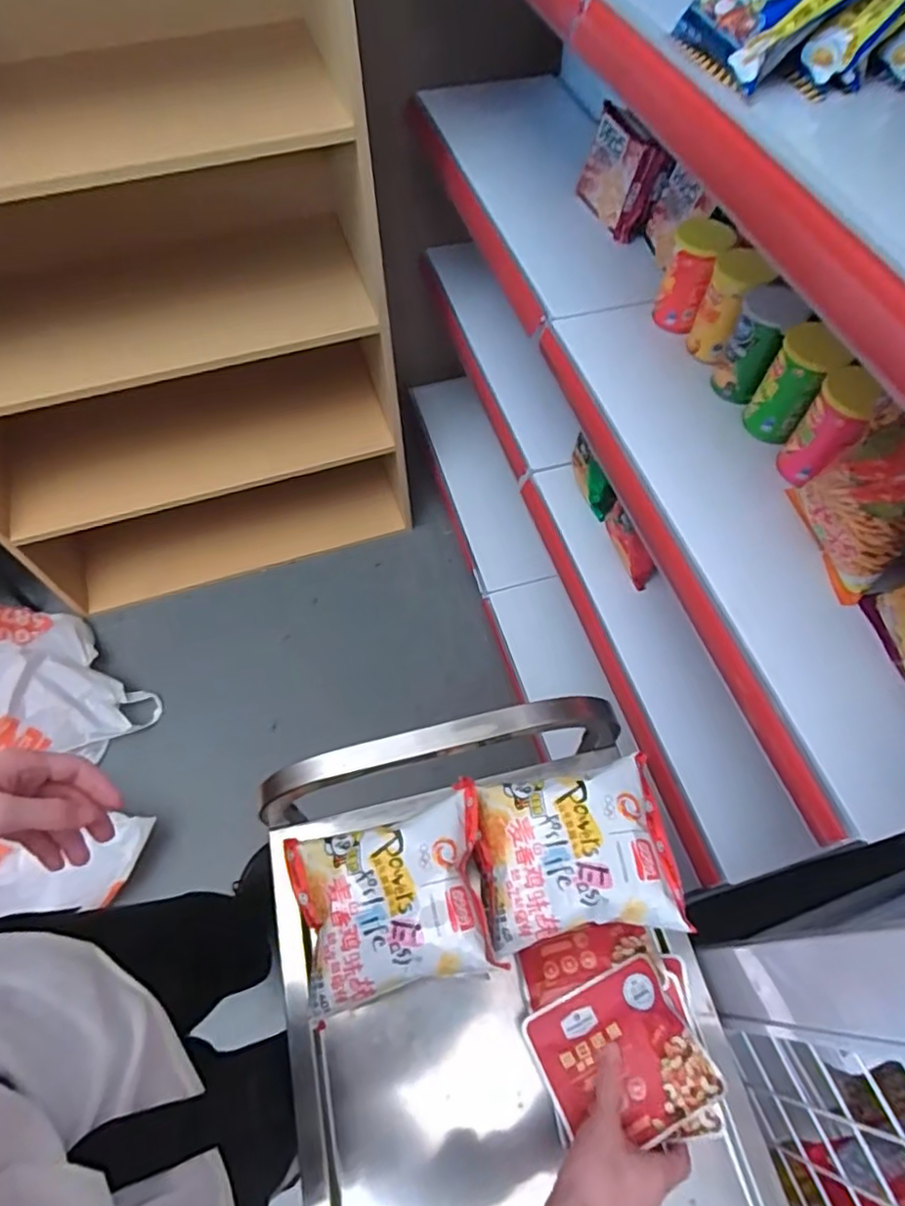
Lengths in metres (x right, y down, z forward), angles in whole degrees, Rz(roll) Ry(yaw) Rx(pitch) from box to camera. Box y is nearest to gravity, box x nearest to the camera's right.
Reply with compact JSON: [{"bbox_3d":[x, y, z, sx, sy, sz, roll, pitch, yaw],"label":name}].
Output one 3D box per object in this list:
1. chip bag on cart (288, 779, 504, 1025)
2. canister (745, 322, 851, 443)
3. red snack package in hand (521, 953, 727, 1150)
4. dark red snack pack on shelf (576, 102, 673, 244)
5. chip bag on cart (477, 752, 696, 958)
[{"bbox_3d":[-0.050,0.256,0.553,0.181,0.076,0.150,-15,61,-10],"label":"chip bag on cart"},{"bbox_3d":[0.370,-0.234,0.687,0.067,0.110,0.060,29,63,15],"label":"canister"},{"bbox_3d":[0.142,0.388,0.540,0.132,0.020,0.115,-25,51,-8],"label":"red snack package in hand"},{"bbox_3d":[0.239,-0.619,0.910,0.061,0.124,0.145,-15,61,-10],"label":"dark red snack pack on shelf"},{"bbox_3d":[0.112,0.218,0.562,0.165,0.049,0.148,-6,60,-5],"label":"chip bag on cart"}]

